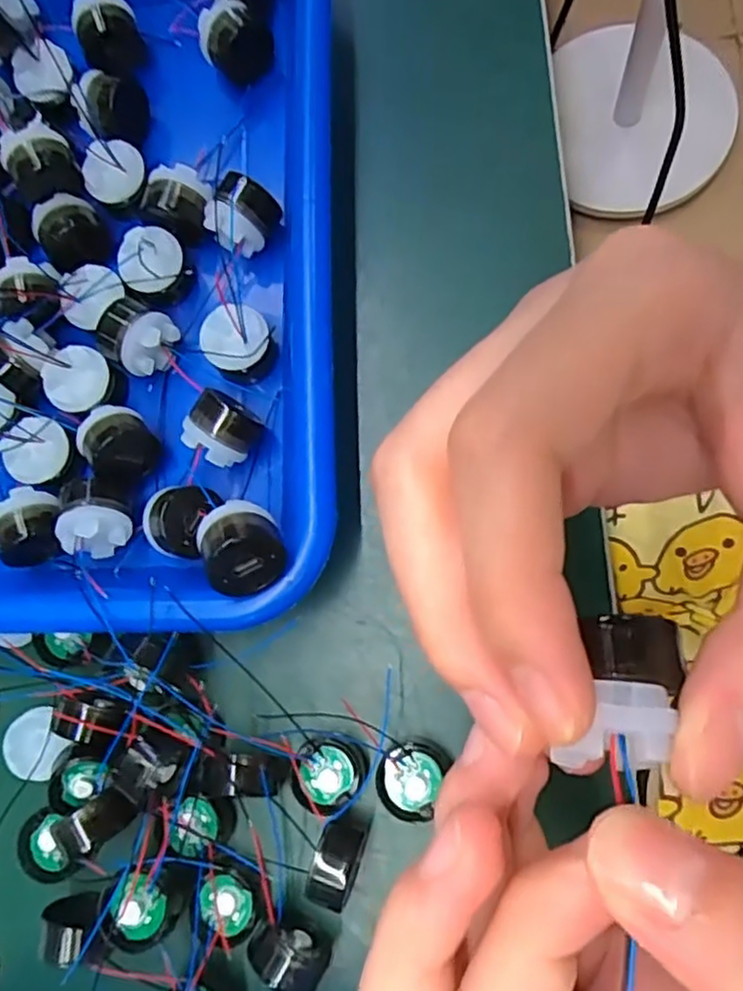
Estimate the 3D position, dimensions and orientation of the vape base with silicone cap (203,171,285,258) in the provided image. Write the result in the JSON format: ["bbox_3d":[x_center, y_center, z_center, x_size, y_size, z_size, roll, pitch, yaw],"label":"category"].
[{"bbox_3d":[-0.042,-0.089,0.220,0.020,0.017,0.020,-1,79,7],"label":"vape base with silicone cap"}]

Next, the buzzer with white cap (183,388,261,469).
[{"bbox_3d":[-0.046,-0.019,0.212,0.021,0.018,0.019,30,85,12],"label":"buzzer with white cap"}]

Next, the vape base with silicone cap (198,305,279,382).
[{"bbox_3d":[-0.041,-0.046,0.217,0.021,0.014,0.024,-38,77,0],"label":"vape base with silicone cap"}]

